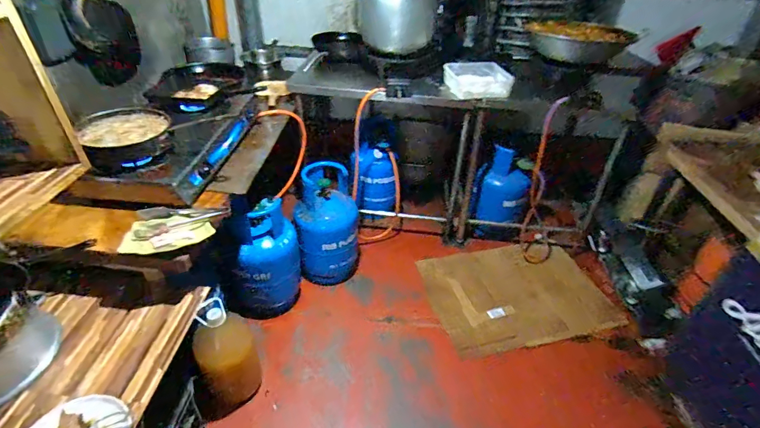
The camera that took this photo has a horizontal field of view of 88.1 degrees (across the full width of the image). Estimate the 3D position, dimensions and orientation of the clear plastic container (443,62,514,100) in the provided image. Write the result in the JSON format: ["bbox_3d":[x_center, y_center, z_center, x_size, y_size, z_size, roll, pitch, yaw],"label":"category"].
[{"bbox_3d":[0.422,-0.574,1.687,0.280,0.128,0.103,4,37,0],"label":"clear plastic container"}]

